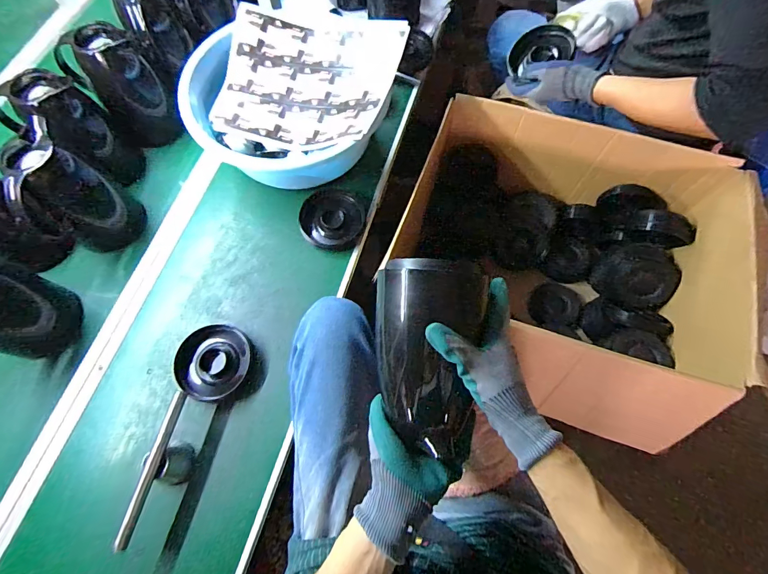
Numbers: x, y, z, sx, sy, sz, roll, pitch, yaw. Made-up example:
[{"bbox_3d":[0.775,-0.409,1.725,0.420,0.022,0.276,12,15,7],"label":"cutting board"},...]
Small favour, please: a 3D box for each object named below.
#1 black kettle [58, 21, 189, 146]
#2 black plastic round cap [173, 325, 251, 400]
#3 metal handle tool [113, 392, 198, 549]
[{"bbox_3d":[-0.484,-0.375,0.733,0.132,0.182,0.135,-36,72,-13],"label":"black kettle"},{"bbox_3d":[-0.275,0.123,0.633,0.112,0.036,0.119,0,68,1],"label":"black plastic round cap"},{"bbox_3d":[-0.311,0.257,0.560,0.038,0.071,0.200,11,69,5],"label":"metal handle tool"}]

